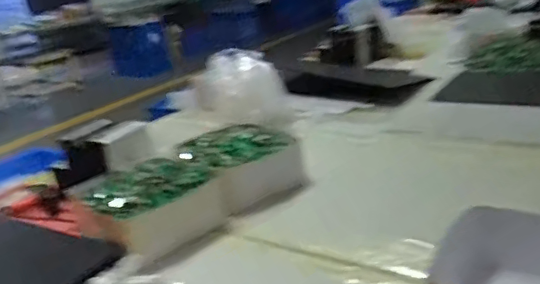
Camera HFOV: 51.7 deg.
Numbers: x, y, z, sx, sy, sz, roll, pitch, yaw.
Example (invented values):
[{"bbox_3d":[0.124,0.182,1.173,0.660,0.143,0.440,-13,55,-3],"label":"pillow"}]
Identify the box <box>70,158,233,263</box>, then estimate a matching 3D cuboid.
[{"bbox_3d":[-0.210,0.109,0.995,0.182,0.087,0.218,11,26,39],"label":"box"}]

